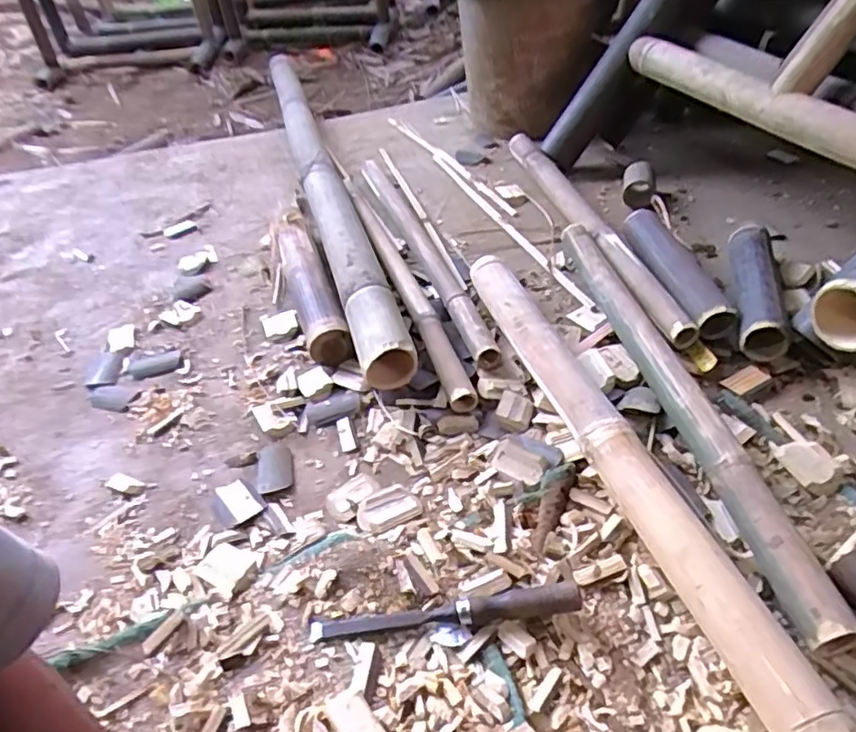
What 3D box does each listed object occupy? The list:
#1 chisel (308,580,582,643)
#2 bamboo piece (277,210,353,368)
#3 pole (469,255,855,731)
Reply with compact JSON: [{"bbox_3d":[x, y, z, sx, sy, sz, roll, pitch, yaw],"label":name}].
[{"bbox_3d":[0.013,0.223,0.559,0.245,0.027,0.023,-7,43,1],"label":"chisel"},{"bbox_3d":[-0.184,-0.132,0.939,0.063,0.074,0.355,-17,43,-10],"label":"bamboo piece"},{"bbox_3d":[0.183,0.073,0.668,0.058,0.064,0.650,-16,43,-9],"label":"pole"}]

